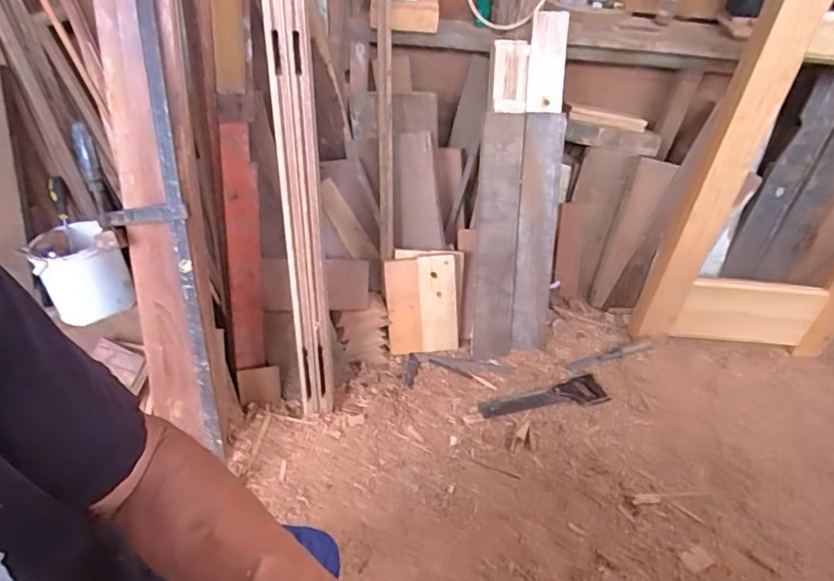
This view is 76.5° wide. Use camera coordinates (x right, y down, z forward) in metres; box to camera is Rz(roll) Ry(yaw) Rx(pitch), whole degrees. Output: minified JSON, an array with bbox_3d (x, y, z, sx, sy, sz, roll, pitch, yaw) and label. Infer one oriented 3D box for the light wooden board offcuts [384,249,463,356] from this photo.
[{"bbox_3d":[0.018,0.034,1.515,0.225,0.299,0.040,2,6,0],"label":"light wooden board offcuts"}]

